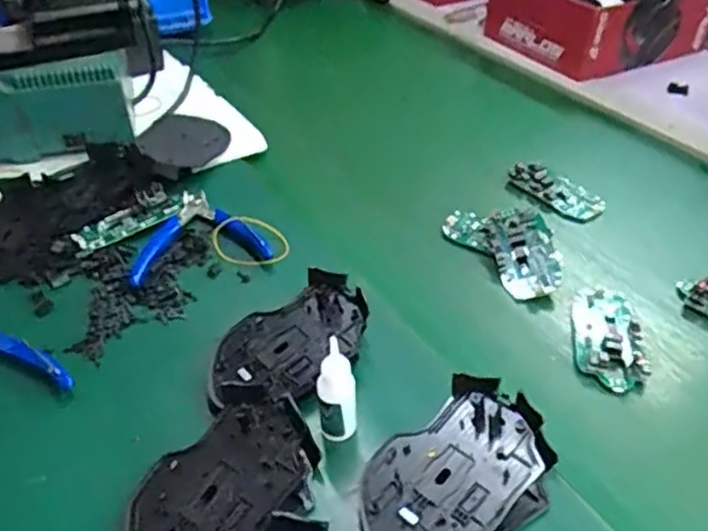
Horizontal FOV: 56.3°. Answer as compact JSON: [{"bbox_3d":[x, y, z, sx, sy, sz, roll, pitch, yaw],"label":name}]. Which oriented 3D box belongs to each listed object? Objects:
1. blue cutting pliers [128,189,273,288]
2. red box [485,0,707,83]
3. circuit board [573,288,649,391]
[{"bbox_3d":[-0.134,-0.029,0.552,0.108,0.016,0.105,-12,41,-14],"label":"blue cutting pliers"},{"bbox_3d":[0.323,-0.344,0.892,0.243,0.083,0.213,-22,43,-27],"label":"red box"},{"bbox_3d":[0.182,0.050,0.475,0.046,0.008,0.093,5,40,7],"label":"circuit board"}]

